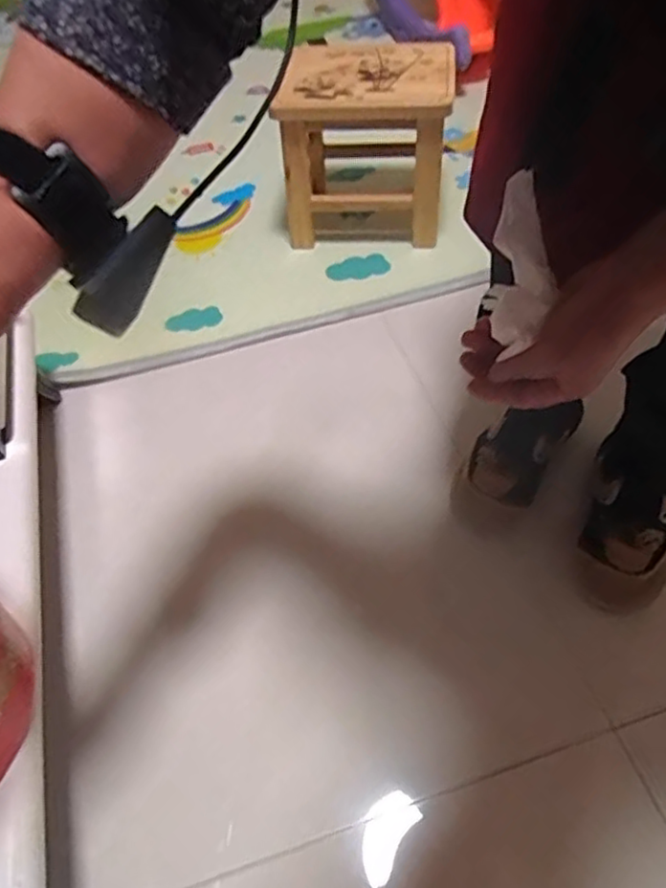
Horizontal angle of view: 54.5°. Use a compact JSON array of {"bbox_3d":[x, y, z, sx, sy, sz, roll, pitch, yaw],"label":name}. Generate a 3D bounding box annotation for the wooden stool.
[{"bbox_3d":[0.060,-0.457,1.015,0.231,0.240,0.216,7,53,10],"label":"wooden stool"}]

